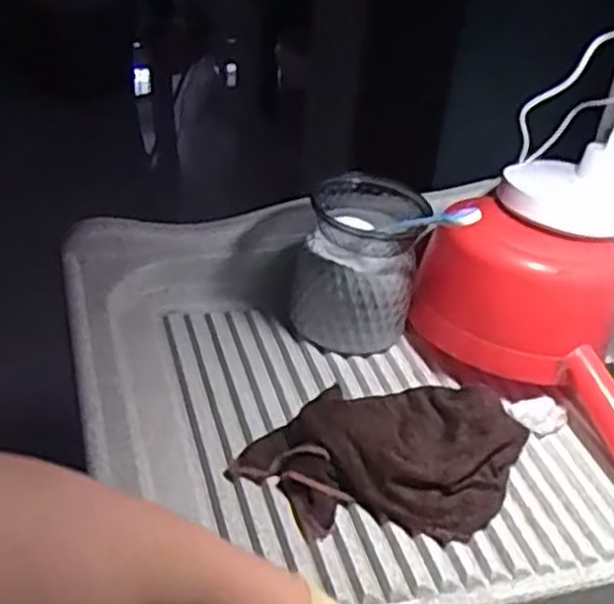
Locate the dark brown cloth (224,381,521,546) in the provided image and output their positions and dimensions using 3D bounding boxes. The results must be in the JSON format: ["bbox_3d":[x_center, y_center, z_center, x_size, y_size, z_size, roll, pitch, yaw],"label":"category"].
[{"bbox_3d":[0.063,0.109,0.572,0.150,0.036,0.185,32,45,32],"label":"dark brown cloth"}]

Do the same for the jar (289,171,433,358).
[{"bbox_3d":[0.045,-0.039,0.682,0.101,0.114,0.119,8,37,5],"label":"jar"}]

